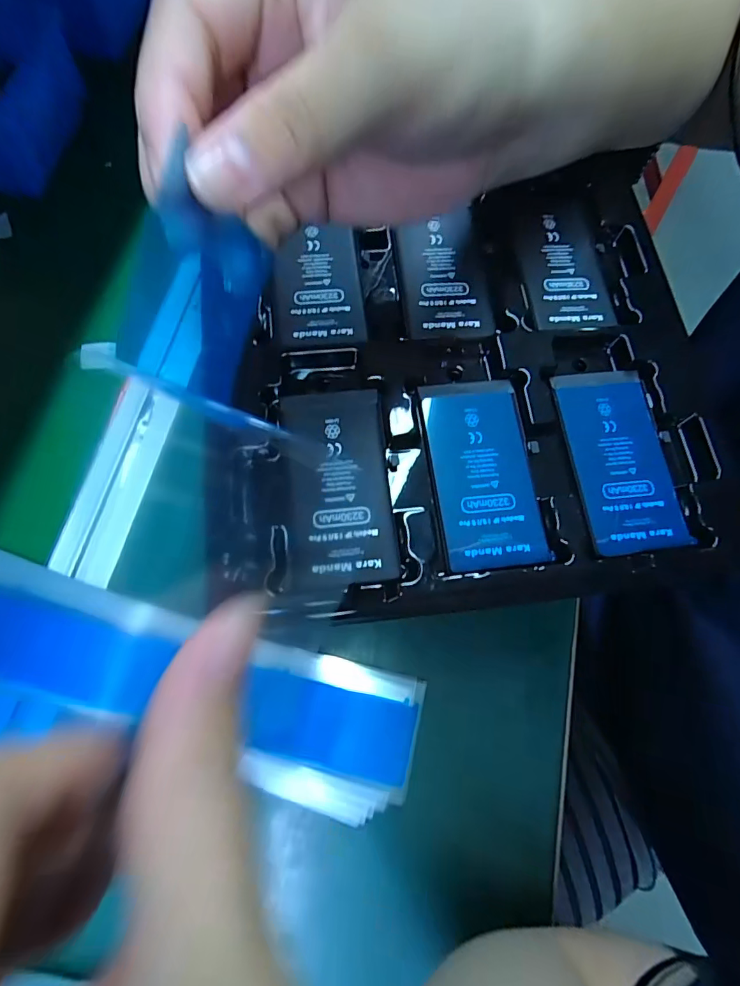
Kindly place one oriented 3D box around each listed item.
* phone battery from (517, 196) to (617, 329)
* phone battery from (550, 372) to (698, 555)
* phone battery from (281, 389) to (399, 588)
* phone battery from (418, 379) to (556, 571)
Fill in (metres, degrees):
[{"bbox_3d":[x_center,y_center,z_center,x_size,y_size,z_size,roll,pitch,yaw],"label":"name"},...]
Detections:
[{"bbox_3d":[0.100,-0.117,0.234,0.042,0.007,0.076,-3,73,-3],"label":"phone battery"},{"bbox_3d":[0.111,-0.017,0.205,0.043,0.004,0.084,-7,73,-5],"label":"phone battery"},{"bbox_3d":[-0.014,-0.005,0.194,0.042,0.004,0.084,-5,73,-4],"label":"phone battery"},{"bbox_3d":[0.048,-0.011,0.199,0.043,0.004,0.084,-7,73,-5],"label":"phone battery"}]

